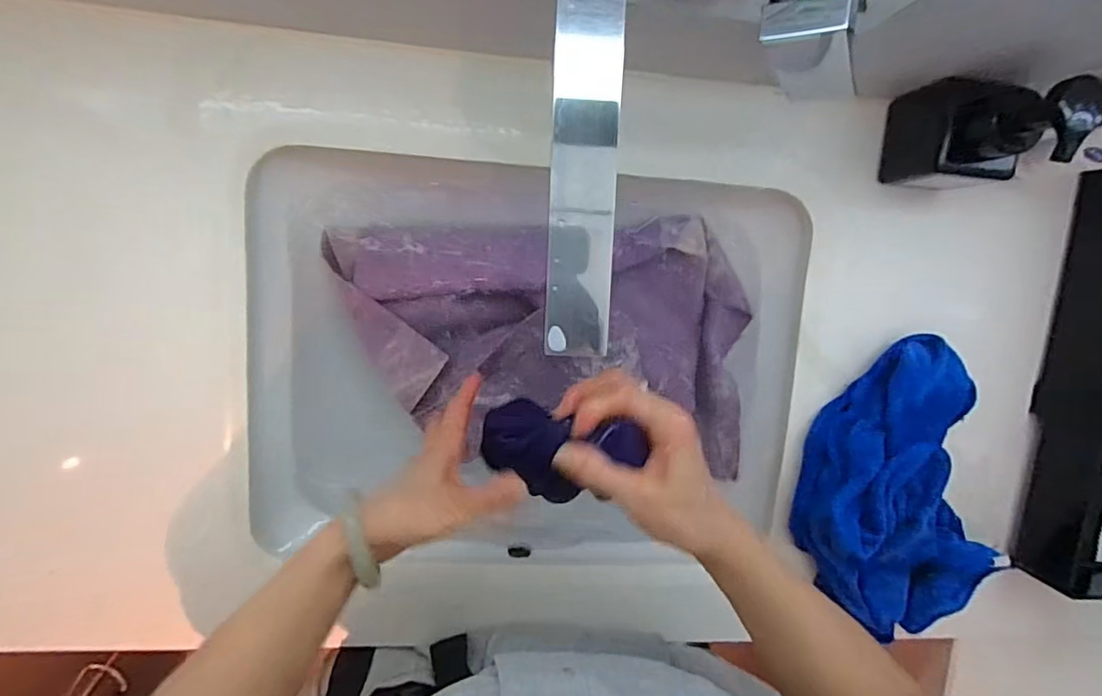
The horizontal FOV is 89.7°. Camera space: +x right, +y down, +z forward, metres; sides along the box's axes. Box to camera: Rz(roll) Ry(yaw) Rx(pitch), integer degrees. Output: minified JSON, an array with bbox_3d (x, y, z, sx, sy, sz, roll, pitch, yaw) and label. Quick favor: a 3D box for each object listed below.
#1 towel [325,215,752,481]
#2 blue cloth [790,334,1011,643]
[{"bbox_3d":[0.003,0.004,0.512,0.369,0.045,0.234,-3,97,-6],"label":"towel"},{"bbox_3d":[0.306,0.139,0.494,0.170,0.051,0.281,-16,100,-4],"label":"blue cloth"}]

